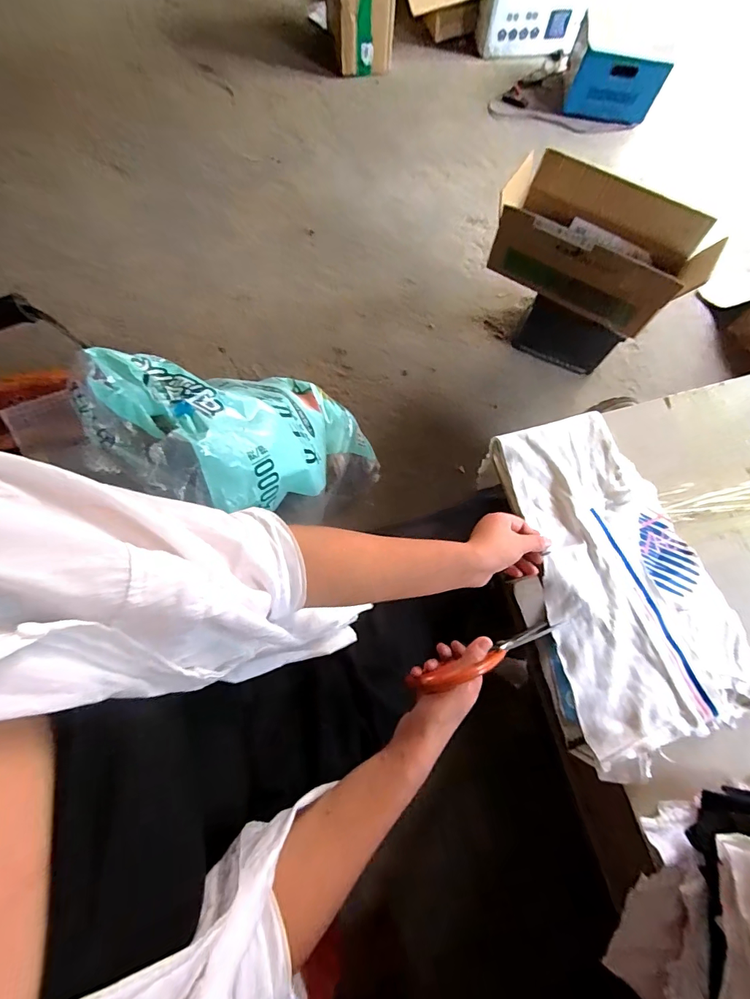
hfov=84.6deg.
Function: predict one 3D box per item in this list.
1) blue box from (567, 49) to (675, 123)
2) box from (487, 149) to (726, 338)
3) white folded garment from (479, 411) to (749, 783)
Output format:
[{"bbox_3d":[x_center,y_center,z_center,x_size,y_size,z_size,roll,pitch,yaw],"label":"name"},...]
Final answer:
[{"bbox_3d":[0.704,-1.206,1.212,0.250,0.137,0.049,12,73,3],"label":"blue box"},{"bbox_3d":[0.476,-0.551,0.907,0.424,0.163,0.200,27,75,7],"label":"box"},{"bbox_3d":[0.301,0.083,0.522,0.217,0.026,0.406,-15,74,-5],"label":"white folded garment"}]

